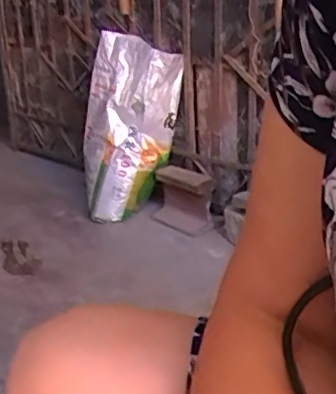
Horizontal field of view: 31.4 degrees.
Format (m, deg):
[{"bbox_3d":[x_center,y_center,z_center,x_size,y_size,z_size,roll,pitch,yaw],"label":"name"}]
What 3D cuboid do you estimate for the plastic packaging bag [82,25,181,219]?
[{"bbox_3d":[-0.116,-0.194,1.771,0.255,0.534,0.096,7,12,-9],"label":"plastic packaging bag"}]

